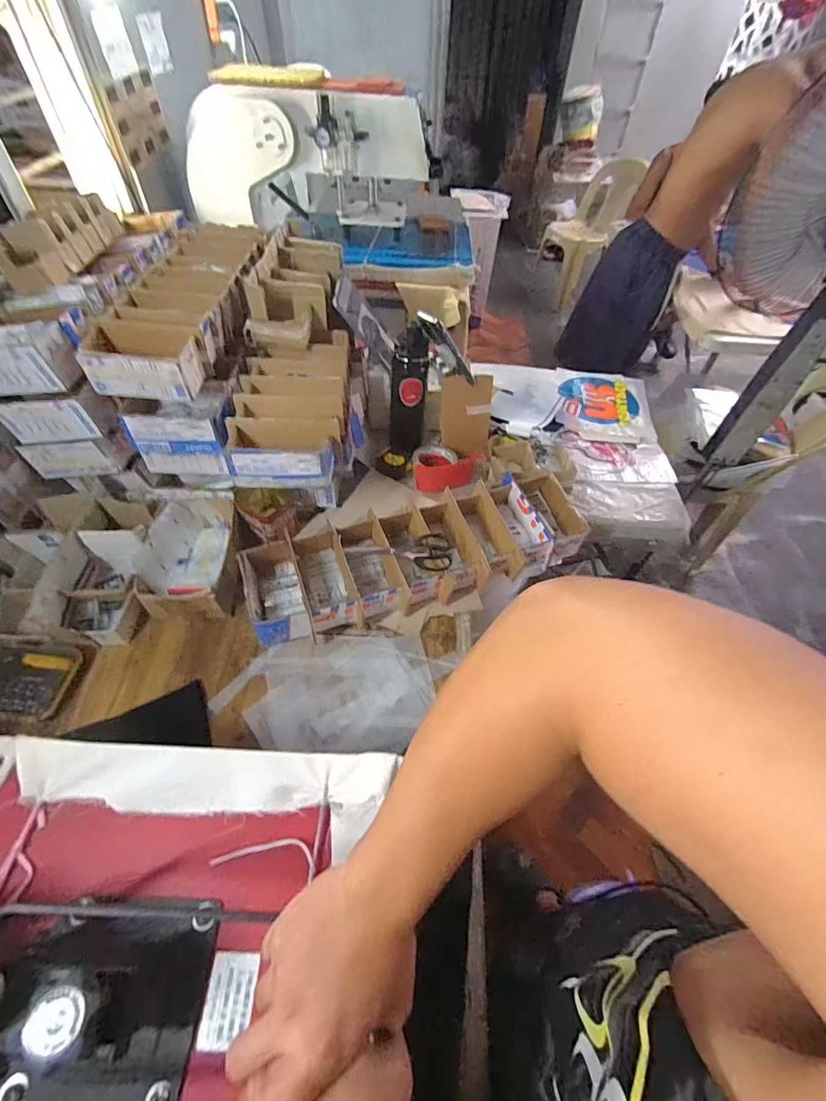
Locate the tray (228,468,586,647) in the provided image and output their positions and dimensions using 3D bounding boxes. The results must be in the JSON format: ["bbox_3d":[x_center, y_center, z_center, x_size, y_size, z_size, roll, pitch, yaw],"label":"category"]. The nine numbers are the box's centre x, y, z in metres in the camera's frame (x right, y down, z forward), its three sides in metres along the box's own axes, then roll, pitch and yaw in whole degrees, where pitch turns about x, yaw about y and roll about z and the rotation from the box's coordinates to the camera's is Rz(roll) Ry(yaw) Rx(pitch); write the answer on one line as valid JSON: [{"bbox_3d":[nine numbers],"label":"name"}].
[{"bbox_3d":[0.018,0.004,0.829,0.620,0.090,0.188,-15,54,-14],"label":"tray"}]

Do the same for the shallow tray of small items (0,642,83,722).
[{"bbox_3d":[-0.624,0.197,0.691,0.174,0.029,0.111,5,52,1],"label":"shallow tray of small items"}]

